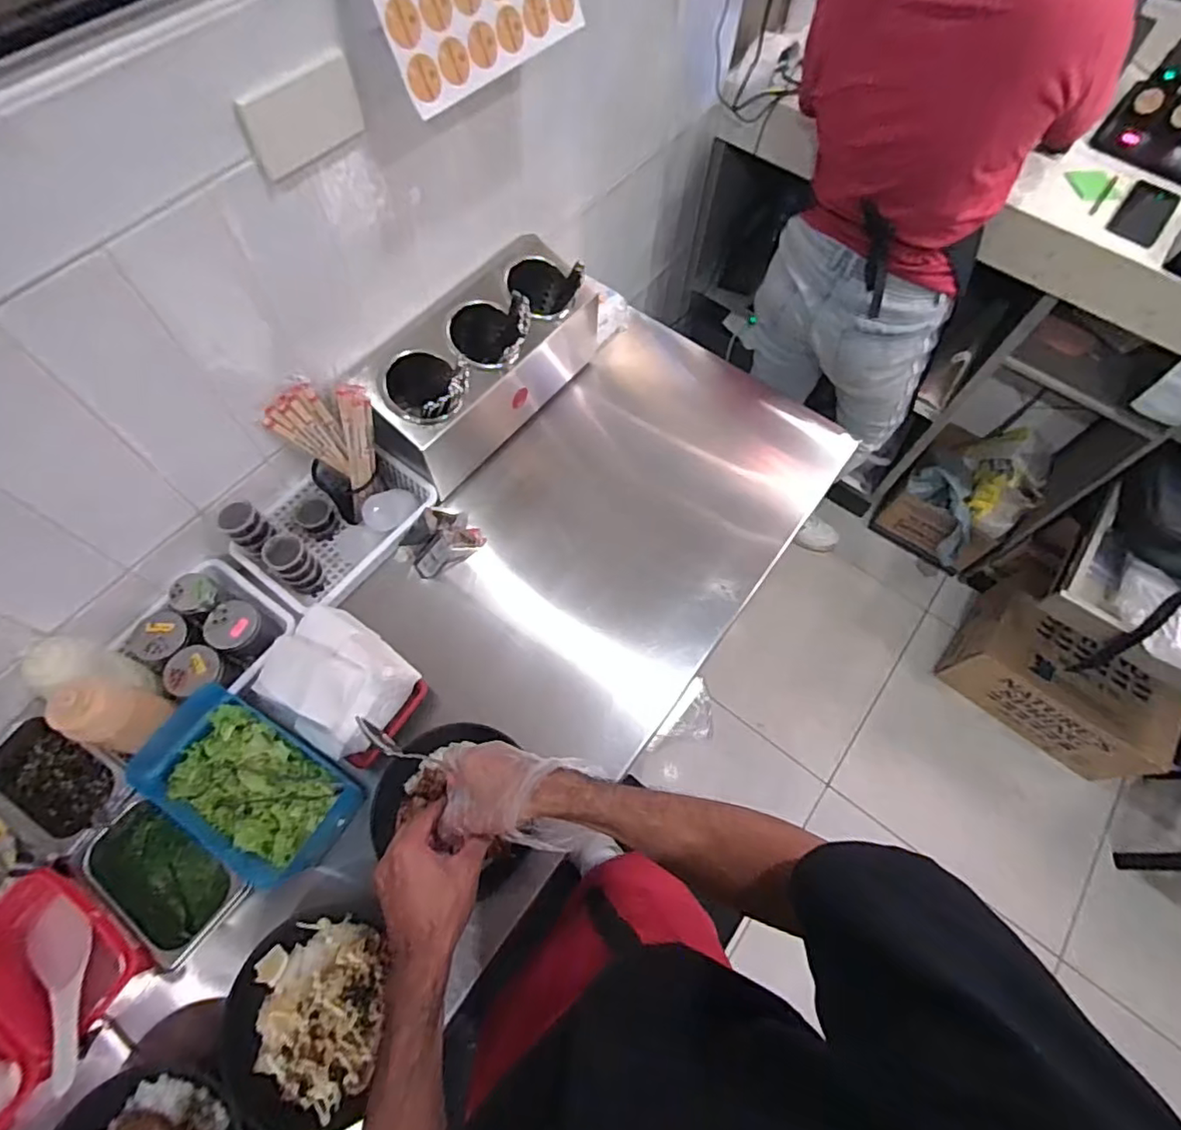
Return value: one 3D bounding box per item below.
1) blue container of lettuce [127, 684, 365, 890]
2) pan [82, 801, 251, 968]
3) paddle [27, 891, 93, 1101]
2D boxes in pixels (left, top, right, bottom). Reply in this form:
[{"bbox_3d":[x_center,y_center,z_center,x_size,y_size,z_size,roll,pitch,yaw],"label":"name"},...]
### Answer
[{"bbox_3d":[-0.385,0.253,0.681,0.221,0.080,0.138,32,67,12],"label":"blue container of lettuce"},{"bbox_3d":[-0.461,0.348,0.651,0.170,0.063,0.095,30,67,11],"label":"pan"},{"bbox_3d":[-0.512,0.408,0.575,0.063,0.022,0.177,-31,56,-16],"label":"paddle"}]

